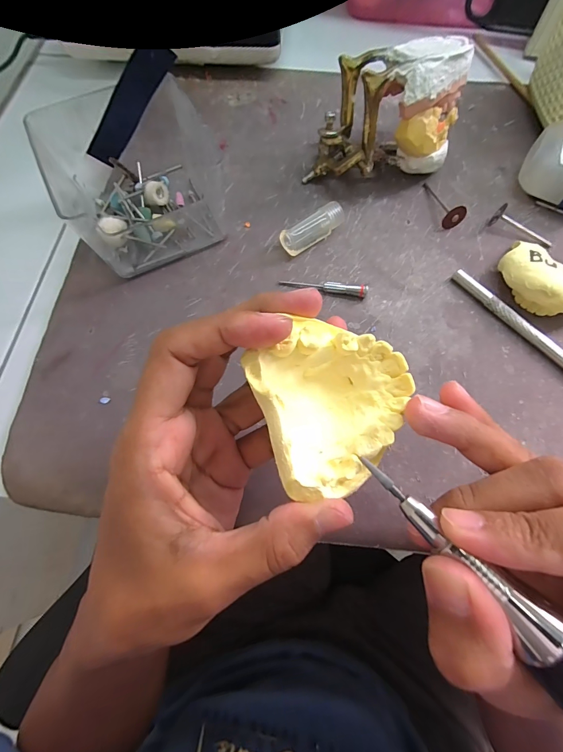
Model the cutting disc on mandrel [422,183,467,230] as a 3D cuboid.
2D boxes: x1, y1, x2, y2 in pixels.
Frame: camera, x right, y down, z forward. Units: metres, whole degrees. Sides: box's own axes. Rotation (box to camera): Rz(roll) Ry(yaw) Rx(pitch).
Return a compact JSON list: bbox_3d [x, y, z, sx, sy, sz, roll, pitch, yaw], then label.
[{"bbox_3d":[0.122,-0.133,0.251,0.014,0.015,0.047,-12,59,-3],"label":"cutting disc on mandrel"}]

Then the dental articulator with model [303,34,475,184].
[{"bbox_3d":[0.077,-0.183,0.234,0.094,0.073,0.084,20,73,7],"label":"dental articulator with model"}]

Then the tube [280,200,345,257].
[{"bbox_3d":[0.023,-0.104,0.236,0.046,0.019,0.015,-31,74,-9],"label":"tube"}]

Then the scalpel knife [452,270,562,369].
[{"bbox_3d":[0.165,-0.022,0.211,0.007,0.009,0.134,-41,75,-12],"label":"scalpel knife"}]

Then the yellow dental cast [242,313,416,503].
[{"bbox_3d":[0.021,0.009,0.128,0.058,0.023,0.063,-19,72,-6],"label":"yellow dental cast"}]

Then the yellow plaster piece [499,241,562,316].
[{"bbox_3d":[0.173,-0.059,0.215,0.063,0.027,0.040,39,76,13],"label":"yellow plaster piece"}]

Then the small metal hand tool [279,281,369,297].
[{"bbox_3d":[0.029,-0.061,0.226,0.059,0.009,0.006,10,72,4],"label":"small metal hand tool"}]

